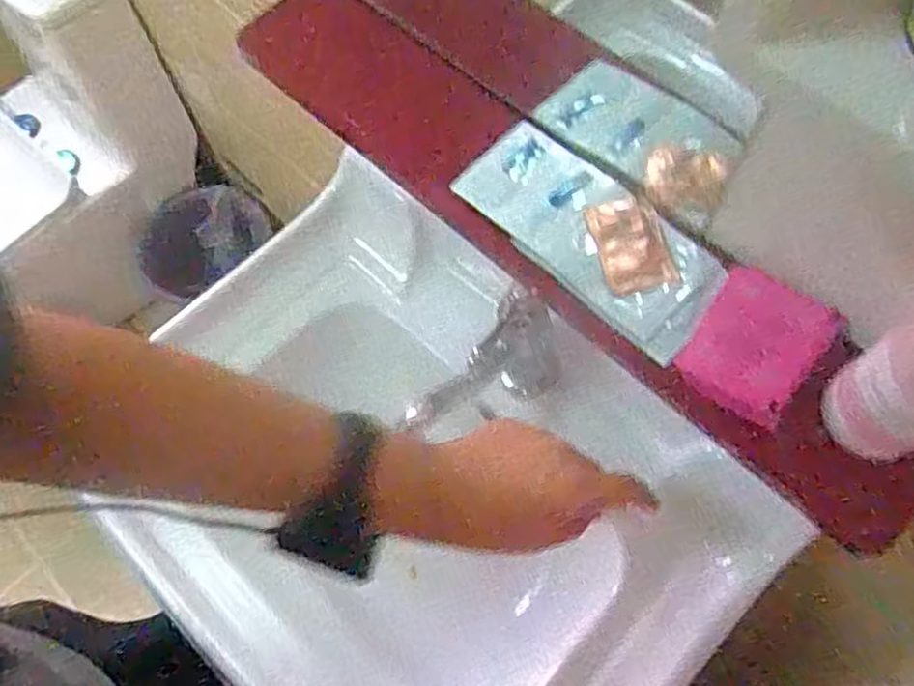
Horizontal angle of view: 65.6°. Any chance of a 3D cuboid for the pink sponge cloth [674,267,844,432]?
[{"bbox_3d":[0.186,0.000,0.439,0.069,0.016,0.090,38,73,16],"label":"pink sponge cloth"}]

